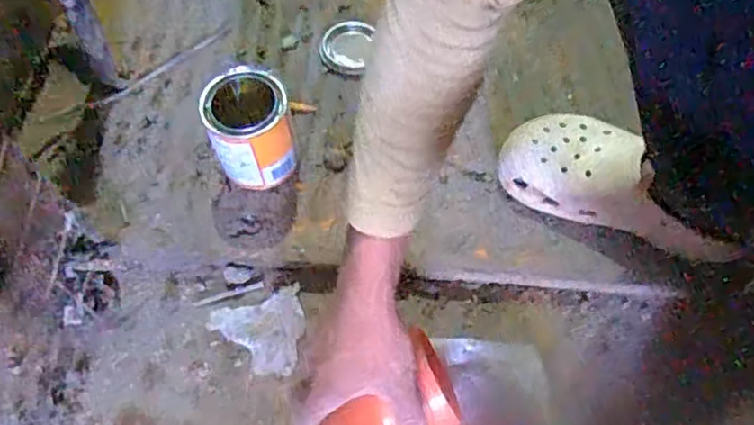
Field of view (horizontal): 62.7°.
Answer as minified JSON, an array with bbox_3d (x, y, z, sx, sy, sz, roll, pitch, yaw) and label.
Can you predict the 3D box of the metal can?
[{"bbox_3d":[-0.125,-0.078,0.623,0.077,0.100,0.090,-14,64,-7],"label":"metal can"}]

